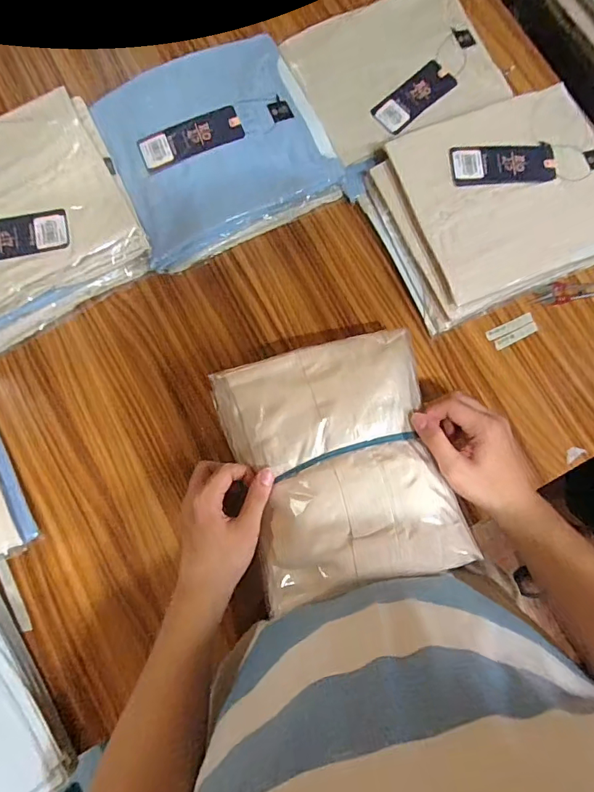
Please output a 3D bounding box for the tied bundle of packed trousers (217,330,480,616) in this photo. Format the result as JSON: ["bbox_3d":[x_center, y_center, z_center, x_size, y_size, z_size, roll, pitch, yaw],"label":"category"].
[{"bbox_3d":[0.044,0.065,0.464,0.208,0.052,0.244,-14,80,-4],"label":"tied bundle of packed trousers"}]

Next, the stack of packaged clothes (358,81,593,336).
[{"bbox_3d":[0.247,-0.224,0.560,0.264,0.095,0.214,-24,81,-6],"label":"stack of packaged clothes"}]

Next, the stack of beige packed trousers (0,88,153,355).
[{"bbox_3d":[-0.327,-0.188,0.538,0.276,0.100,0.217,-31,81,-6],"label":"stack of beige packed trousers"}]

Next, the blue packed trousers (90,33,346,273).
[{"bbox_3d":[-0.094,-0.295,0.552,0.246,0.061,0.210,-25,80,-5],"label":"blue packed trousers"}]

